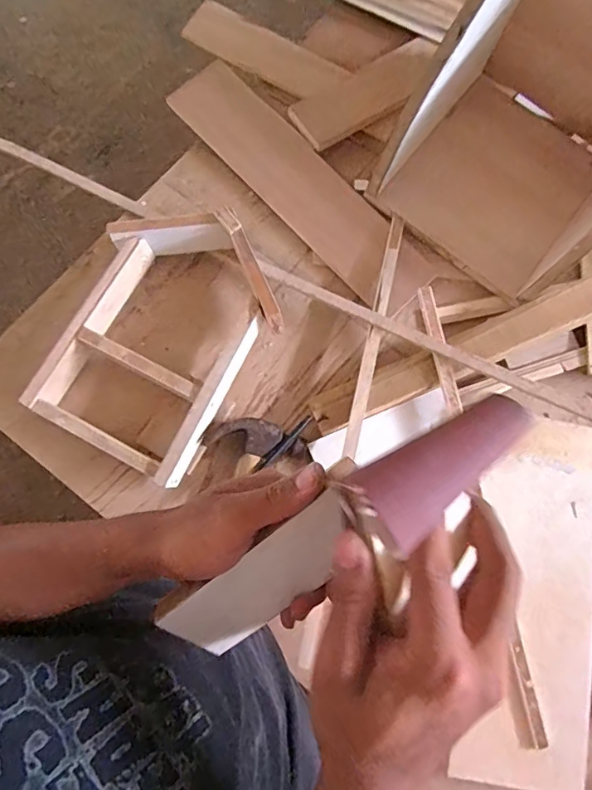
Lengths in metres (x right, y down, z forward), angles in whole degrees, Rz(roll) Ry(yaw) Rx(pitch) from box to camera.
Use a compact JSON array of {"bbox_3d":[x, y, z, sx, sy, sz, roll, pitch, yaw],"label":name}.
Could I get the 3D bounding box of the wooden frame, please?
[{"bbox_3d":[-0.171,-0.080,0.665,0.252,0.086,0.341,27,77,4],"label":"wooden frame"}]

